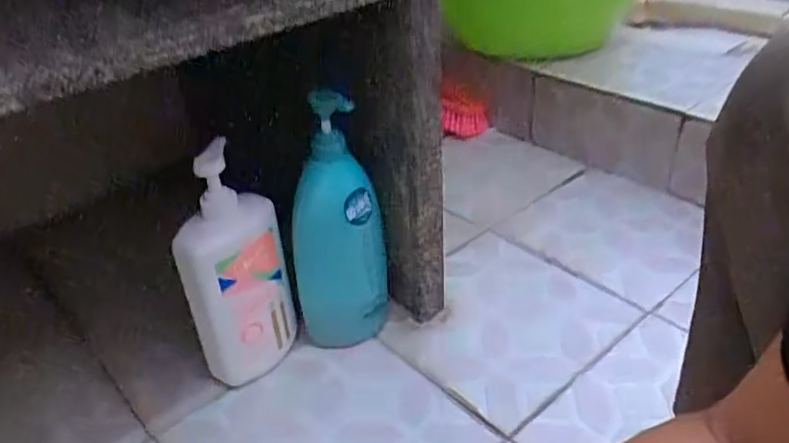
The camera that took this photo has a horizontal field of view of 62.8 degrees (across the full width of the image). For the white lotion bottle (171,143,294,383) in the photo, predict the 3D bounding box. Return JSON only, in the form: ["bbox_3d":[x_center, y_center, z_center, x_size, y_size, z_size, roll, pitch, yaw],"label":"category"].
[{"bbox_3d":[-0.162,0.048,0.661,0.103,0.248,0.076,-12,34,-13],"label":"white lotion bottle"}]

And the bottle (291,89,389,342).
[{"bbox_3d":[-0.061,0.006,0.685,0.096,0.291,0.063,-7,33,-5],"label":"bottle"}]

